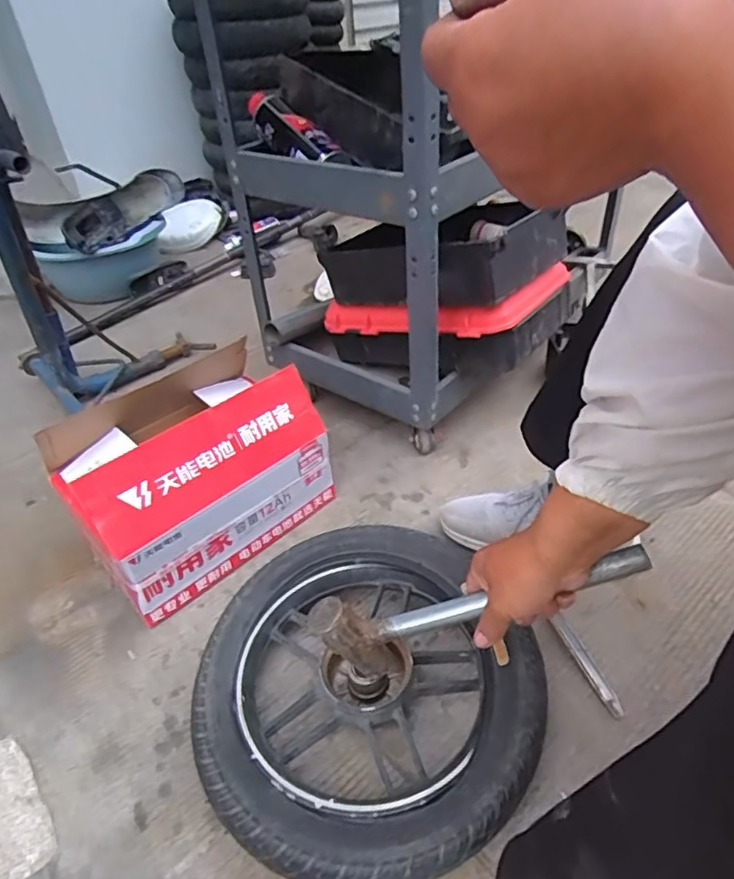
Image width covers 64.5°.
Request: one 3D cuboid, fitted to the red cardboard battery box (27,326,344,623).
[{"bbox_3d":[-0.238,0.039,0.805,0.208,0.218,0.308,30,50,34],"label":"red cardboard battery box"}]

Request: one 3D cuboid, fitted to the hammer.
[{"bbox_3d":[0.099,0.150,0.525,0.294,0.105,0.029,-23,35,18],"label":"hammer"}]

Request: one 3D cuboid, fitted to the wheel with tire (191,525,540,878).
[{"bbox_3d":[-0.011,0.258,0.606,0.316,0.107,0.343,-2,39,2],"label":"wheel with tire"}]

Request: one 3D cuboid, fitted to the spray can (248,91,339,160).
[{"bbox_3d":[-0.113,-0.443,0.835,0.053,0.053,0.180,-30,61,-29],"label":"spray can"}]

